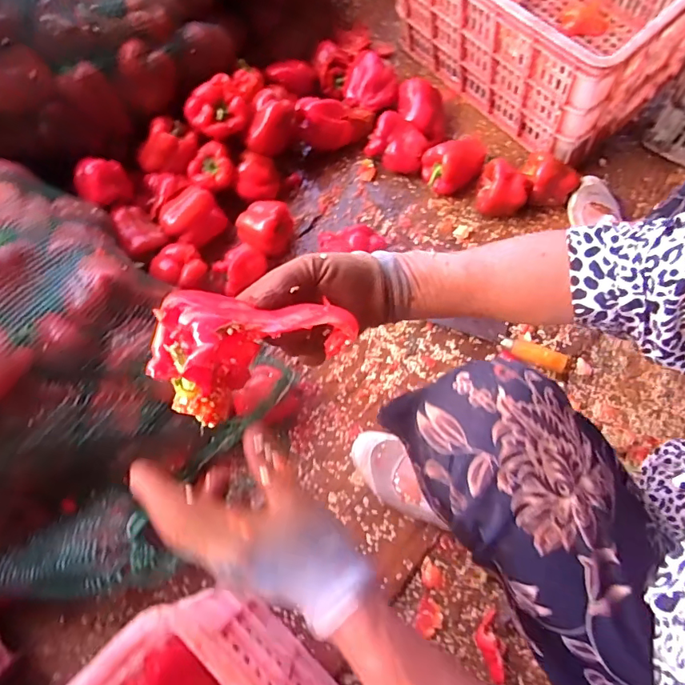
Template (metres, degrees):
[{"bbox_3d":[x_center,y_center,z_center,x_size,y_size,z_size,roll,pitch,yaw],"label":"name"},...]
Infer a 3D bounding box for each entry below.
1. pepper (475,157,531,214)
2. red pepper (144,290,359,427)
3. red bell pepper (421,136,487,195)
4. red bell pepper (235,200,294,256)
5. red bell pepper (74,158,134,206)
[{"bbox_3d":[0.293,-0.280,0.894,0.091,0.084,0.079,20,70,9],"label":"pepper"},{"bbox_3d":[-0.068,-0.009,0.352,0.136,0.048,0.083,-30,71,-10],"label":"red pepper"},{"bbox_3d":[0.216,-0.340,0.931,0.110,0.078,0.086,-27,70,-9],"label":"red bell pepper"},{"bbox_3d":[-0.135,-0.205,0.860,0.084,0.082,0.089,20,70,9],"label":"red bell pepper"},{"bbox_3d":[-0.394,-0.262,0.808,0.080,0.061,0.067,-32,71,-11],"label":"red bell pepper"}]

